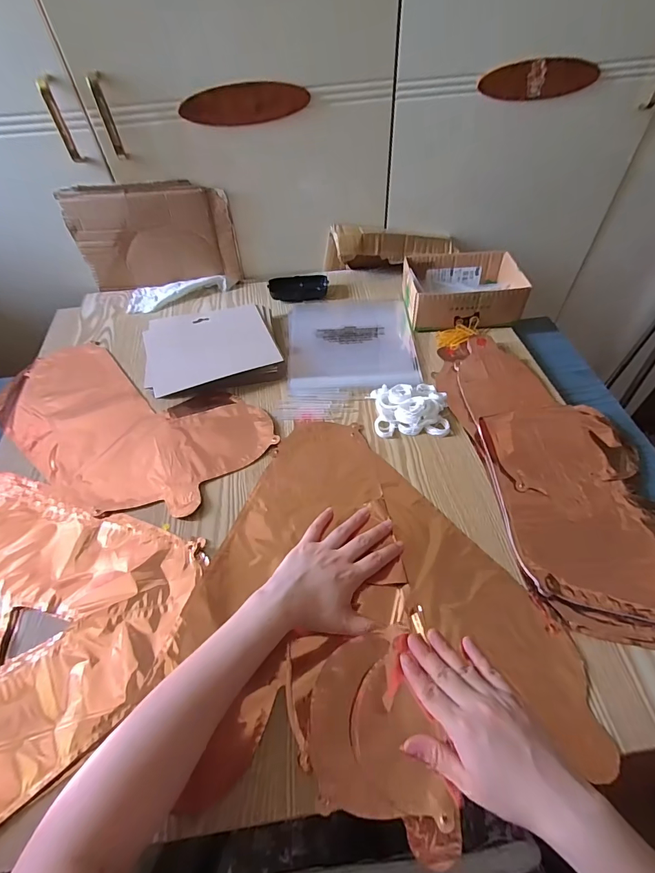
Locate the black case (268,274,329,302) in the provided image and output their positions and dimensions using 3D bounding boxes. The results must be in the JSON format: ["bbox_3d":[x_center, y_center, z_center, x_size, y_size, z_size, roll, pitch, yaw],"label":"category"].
[{"bbox_3d":[-0.054,-0.278,0.748,0.107,0.026,0.050,-6,51,-2],"label":"black case"}]

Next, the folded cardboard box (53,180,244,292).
[{"bbox_3d":[-0.309,-0.357,0.721,0.276,0.170,0.026,-4,51,-1],"label":"folded cardboard box"}]

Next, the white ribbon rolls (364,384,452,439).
[{"bbox_3d":[0.115,-0.043,0.554,0.099,0.026,0.086,-1,51,2],"label":"white ribbon rolls"}]

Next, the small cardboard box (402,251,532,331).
[{"bbox_3d":[0.226,-0.249,0.684,0.182,0.067,0.139,-3,51,0],"label":"small cardboard box"}]

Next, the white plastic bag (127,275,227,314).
[{"bbox_3d":[-0.283,-0.270,0.754,0.182,0.024,0.072,-9,51,-4],"label":"white plastic bag"}]

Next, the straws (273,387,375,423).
[{"bbox_3d":[-0.010,-0.047,0.580,0.132,0.004,0.062,-6,51,-2],"label":"straws"}]

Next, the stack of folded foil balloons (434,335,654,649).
[{"bbox_3d":[0.294,0.025,0.492,0.214,0.035,0.444,-7,51,-3],"label":"stack of folded foil balloons"}]

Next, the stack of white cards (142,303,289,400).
[{"bbox_3d":[-0.178,-0.138,0.626,0.199,0.033,0.169,-14,52,-8],"label":"stack of white cards"}]

